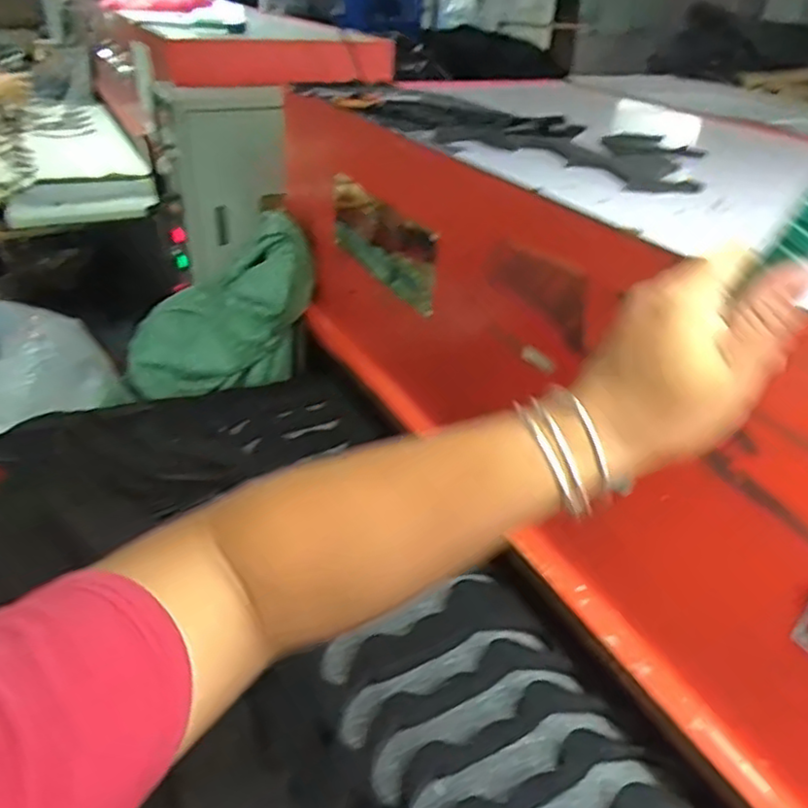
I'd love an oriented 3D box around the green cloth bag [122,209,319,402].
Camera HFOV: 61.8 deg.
[{"bbox_3d":[-0.276,-0.131,1.049,0.275,0.226,0.168,-24,42,-33],"label":"green cloth bag"}]

